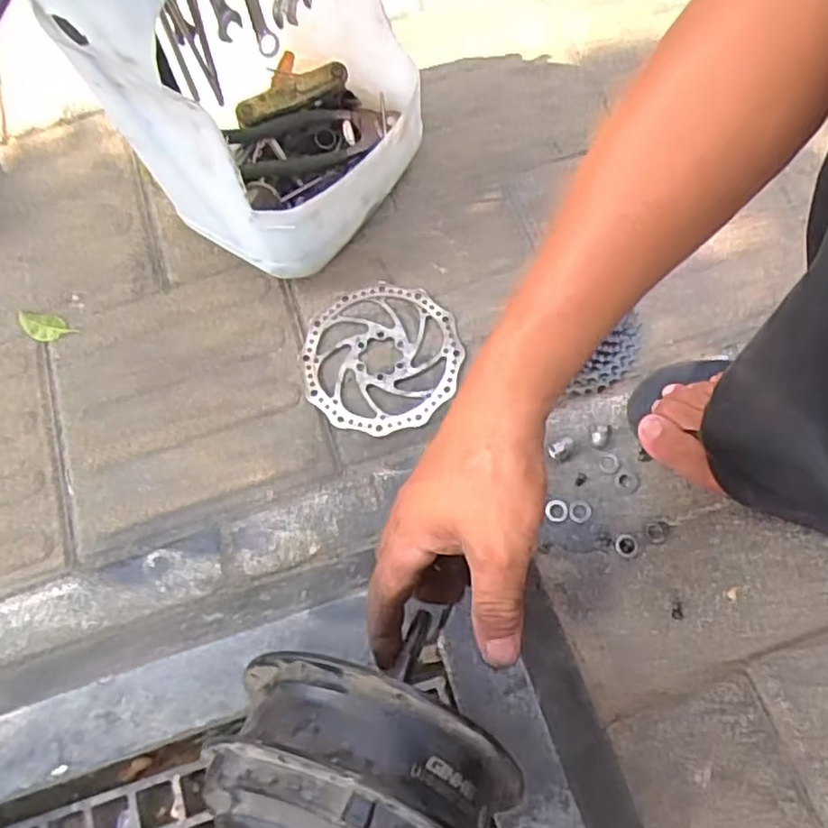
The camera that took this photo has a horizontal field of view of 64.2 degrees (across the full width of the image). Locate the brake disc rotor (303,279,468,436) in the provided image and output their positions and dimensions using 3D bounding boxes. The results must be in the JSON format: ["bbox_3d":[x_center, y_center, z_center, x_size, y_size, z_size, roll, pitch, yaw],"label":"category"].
[{"bbox_3d":[-0.031,-0.056,0.628,0.148,0.005,0.146,-12,74,1],"label":"brake disc rotor"}]

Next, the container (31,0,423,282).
[{"bbox_3d":[-0.116,-0.274,0.521,0.165,0.356,0.237,38,76,14],"label":"container"}]

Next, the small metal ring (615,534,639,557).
[{"bbox_3d":[0.182,0.112,0.563,0.018,0.004,0.019,-1,71,2],"label":"small metal ring"}]

